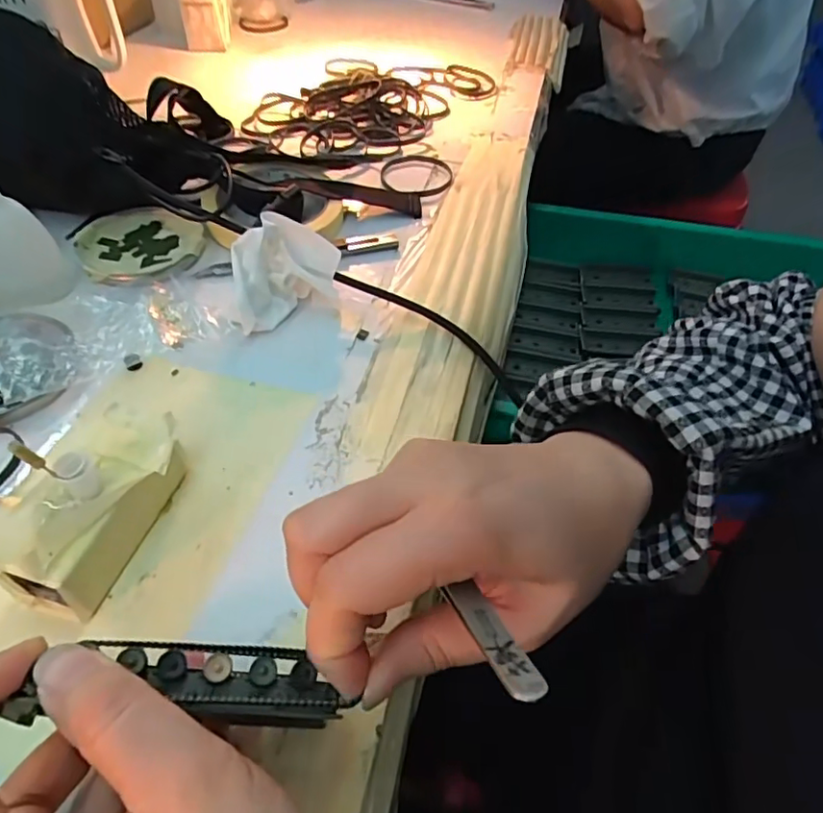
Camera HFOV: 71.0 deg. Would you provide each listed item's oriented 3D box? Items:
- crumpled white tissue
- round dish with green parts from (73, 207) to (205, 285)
[{"bbox_3d":[-0.079,-0.081,0.349,0.070,0.045,0.048,-13,51,-15],"label":"crumpled white tissue"},{"bbox_3d":[-0.183,-0.108,0.390,0.079,0.011,0.078,-8,50,-11],"label":"round dish with green parts"}]

